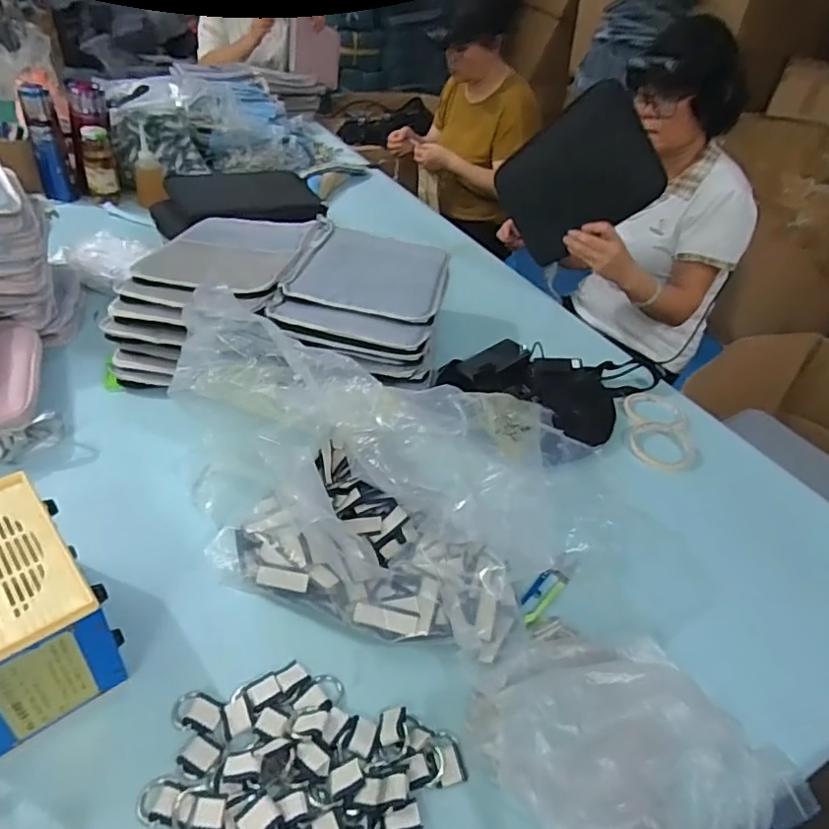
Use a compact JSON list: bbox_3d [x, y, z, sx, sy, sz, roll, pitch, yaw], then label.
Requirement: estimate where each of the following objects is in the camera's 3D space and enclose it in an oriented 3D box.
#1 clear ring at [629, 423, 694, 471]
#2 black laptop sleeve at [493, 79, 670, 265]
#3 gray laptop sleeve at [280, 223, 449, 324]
[{"bbox_3d":[0.356,0.045,0.829,0.103,0.014,0.094,5,39,-4],"label":"clear ring"},{"bbox_3d":[0.292,-0.433,1.065,0.017,0.295,0.218,-31,95,-37],"label":"black laptop sleeve"},{"bbox_3d":[-0.063,-0.223,0.892,0.217,0.024,0.246,12,39,5],"label":"gray laptop sleeve"}]

